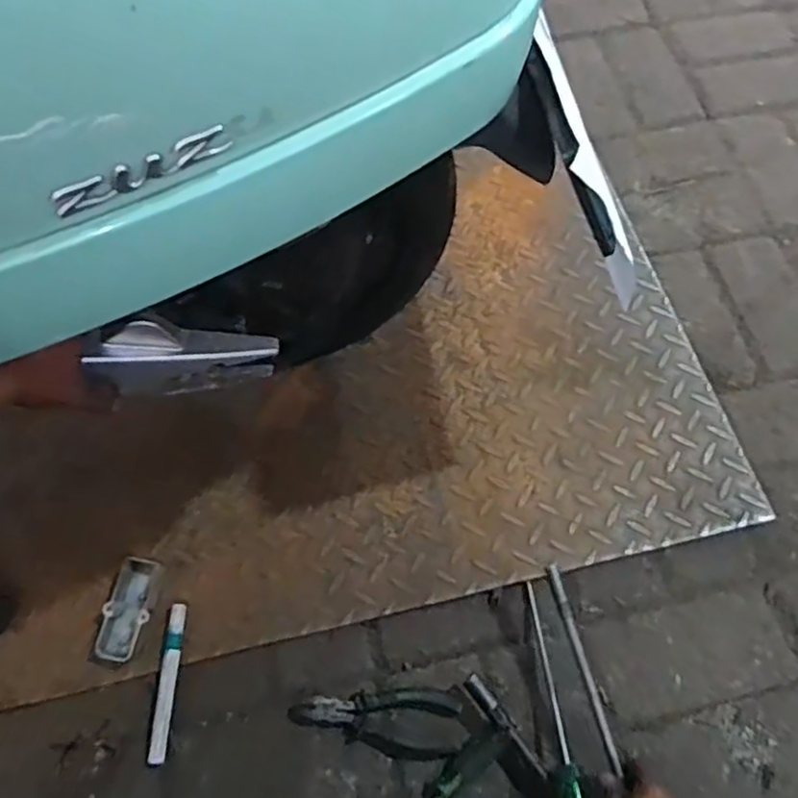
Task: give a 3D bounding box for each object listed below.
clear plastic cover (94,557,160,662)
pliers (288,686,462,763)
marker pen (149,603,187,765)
[{"bbox_3d":[-0.275,0.213,0.689,0.042,0.010,0.100,8,65,4],"label":"clear plastic cover"},{"bbox_3d":[-0.025,0.308,0.649,0.160,0.020,0.062,5,65,2],"label":"pliers"},{"bbox_3d":[-0.226,0.277,0.663,0.015,0.013,0.142,3,65,1],"label":"marker pen"}]

